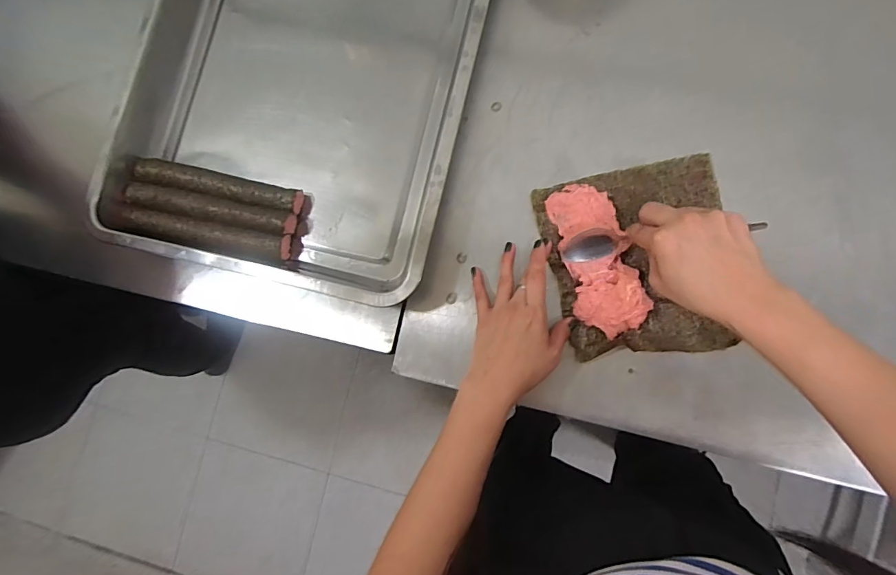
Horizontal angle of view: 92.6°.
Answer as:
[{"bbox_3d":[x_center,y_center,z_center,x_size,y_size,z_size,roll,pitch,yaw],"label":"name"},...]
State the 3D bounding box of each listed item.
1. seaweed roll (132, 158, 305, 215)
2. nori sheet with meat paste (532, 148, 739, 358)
[{"bbox_3d":[-0.260,-0.116,0.490,0.190,0.036,0.030,11,85,7],"label":"seaweed roll"},{"bbox_3d":[0.198,-0.029,0.436,0.180,0.031,0.196,-11,83,5],"label":"nori sheet with meat paste"}]

